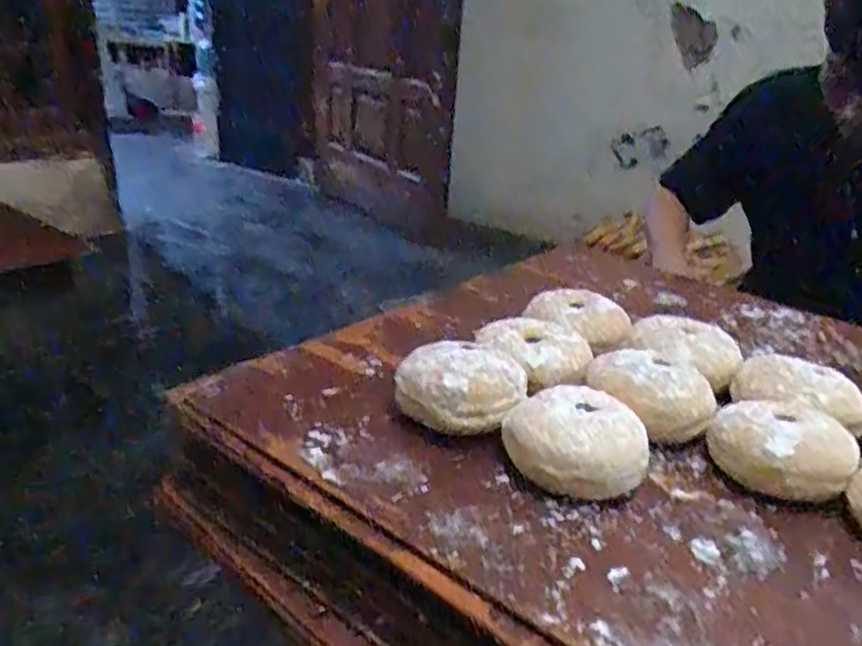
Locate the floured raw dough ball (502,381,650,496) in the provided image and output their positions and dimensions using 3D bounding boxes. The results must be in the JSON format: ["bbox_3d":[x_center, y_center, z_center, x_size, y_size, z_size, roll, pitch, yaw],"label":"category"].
[{"bbox_3d":[0.086,0.073,0.441,0.081,0.041,0.082,1,24,-4],"label":"floured raw dough ball"}]

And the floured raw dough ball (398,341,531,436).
[{"bbox_3d":[0.019,0.045,0.483,0.086,0.047,0.071,9,25,12],"label":"floured raw dough ball"}]

